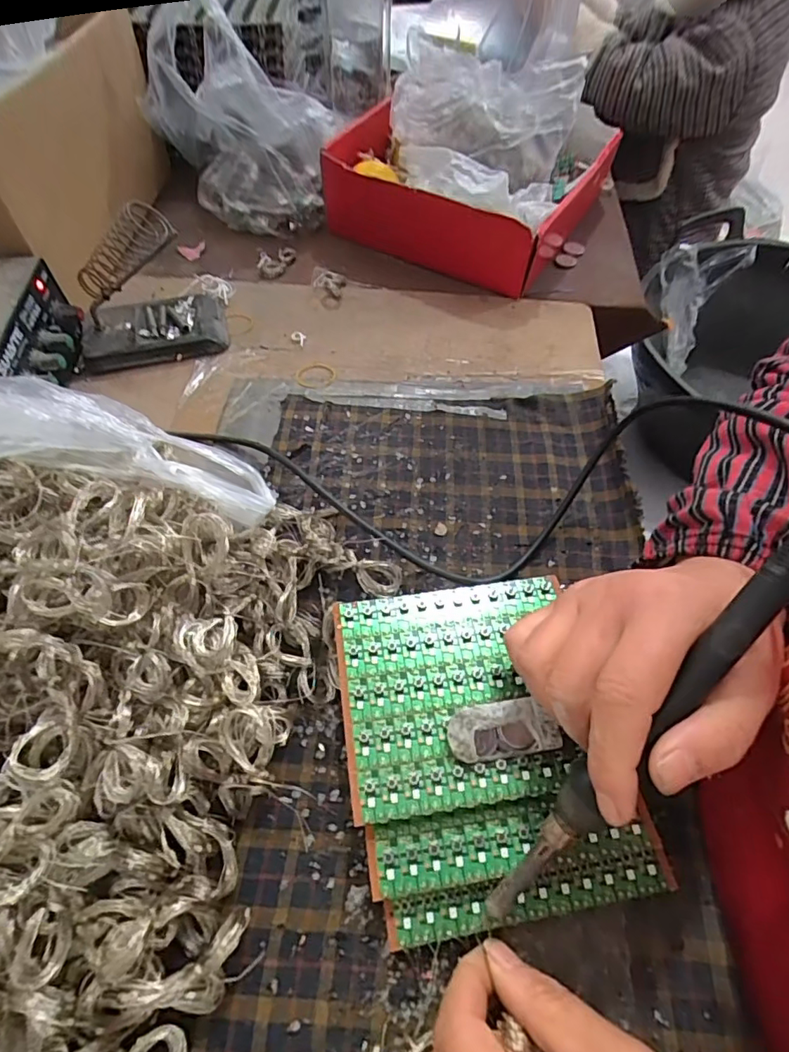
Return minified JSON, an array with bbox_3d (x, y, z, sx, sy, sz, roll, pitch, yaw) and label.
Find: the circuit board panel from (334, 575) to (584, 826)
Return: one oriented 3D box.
[{"bbox_3d":[0.031,0.079,0.264,0.112,0.004,0.107,-6,54,-5],"label":"circuit board panel"}]

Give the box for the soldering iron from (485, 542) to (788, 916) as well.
[{"bbox_3d":[0.094,0.075,0.192,0.022,0.012,0.196,38,104,20],"label":"soldering iron"}]

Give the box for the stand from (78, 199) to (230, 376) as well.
[{"bbox_3d":[-0.196,-0.182,0.405,0.114,0.088,0.072,-14,60,-10],"label":"stand"}]

